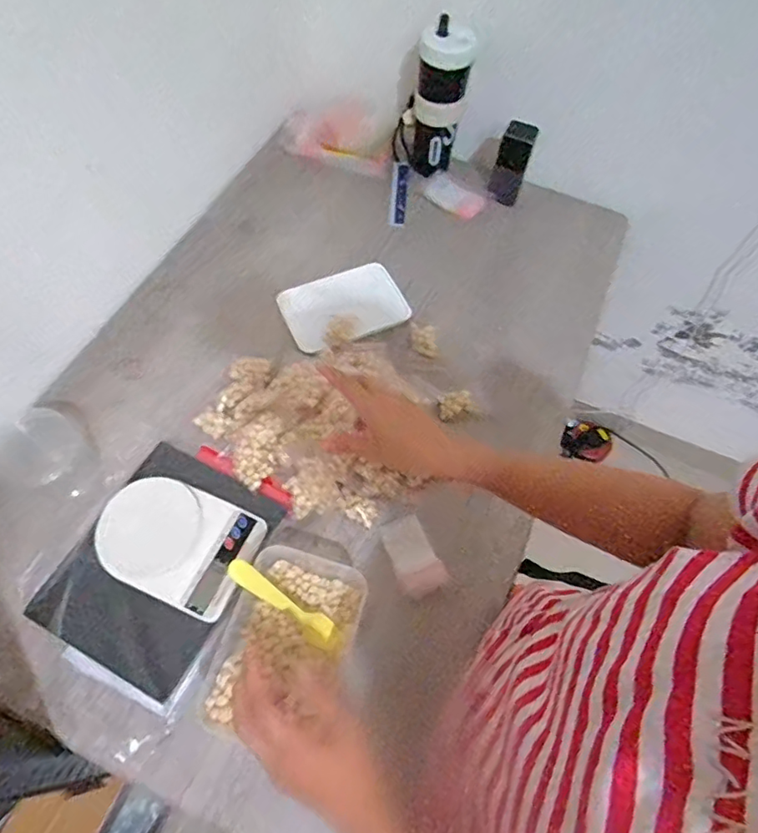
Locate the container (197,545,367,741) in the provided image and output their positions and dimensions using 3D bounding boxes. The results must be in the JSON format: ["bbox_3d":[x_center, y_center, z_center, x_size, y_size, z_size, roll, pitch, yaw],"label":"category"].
[{"bbox_3d":[-0.099,0.244,0.609,0.130,0.068,0.203,18,62,6],"label":"container"}]

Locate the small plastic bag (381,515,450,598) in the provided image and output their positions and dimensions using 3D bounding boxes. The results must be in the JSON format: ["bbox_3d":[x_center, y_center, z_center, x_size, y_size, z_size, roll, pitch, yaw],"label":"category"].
[{"bbox_3d":[0.044,0.174,0.689,0.052,0.015,0.093,-23,66,-15],"label":"small plastic bag"}]

